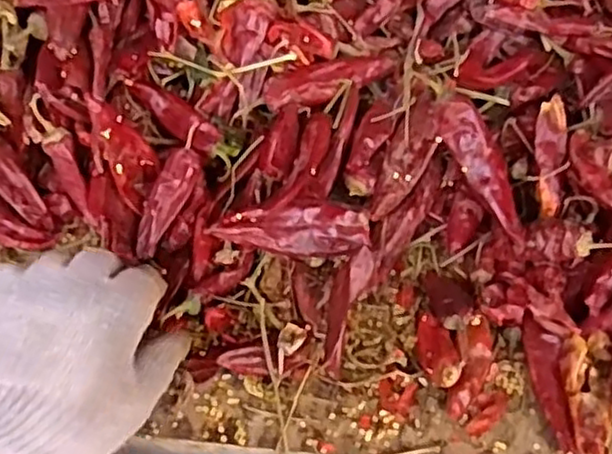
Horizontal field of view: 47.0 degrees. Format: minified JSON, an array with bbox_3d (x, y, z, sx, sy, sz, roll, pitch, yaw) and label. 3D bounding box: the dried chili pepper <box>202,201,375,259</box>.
[{"bbox_3d":[-0.009,0.002,0.498,0.107,0.027,0.032,-4,51,-5],"label":"dried chili pepper"}]

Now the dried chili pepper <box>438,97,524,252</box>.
[{"bbox_3d":[0.124,-0.039,0.493,0.024,0.026,0.108,-26,89,-21],"label":"dried chili pepper"}]

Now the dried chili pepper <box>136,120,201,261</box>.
[{"bbox_3d":[-0.095,-0.026,0.499,0.023,0.020,0.101,22,86,16],"label":"dried chili pepper"}]

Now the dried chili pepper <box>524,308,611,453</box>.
[{"bbox_3d":[0.166,0.100,0.446,0.034,0.026,0.095,-10,67,-10],"label":"dried chili pepper"}]

